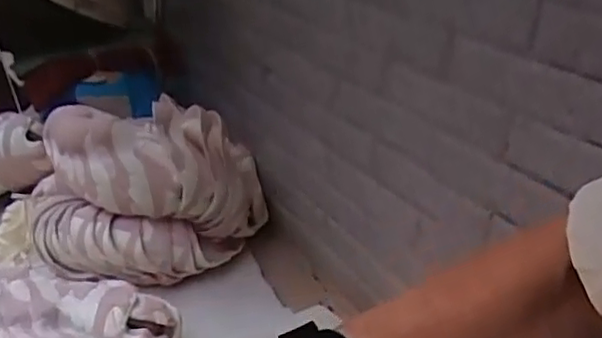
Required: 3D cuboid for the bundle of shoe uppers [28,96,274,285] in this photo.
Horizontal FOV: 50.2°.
[{"bbox_3d":[-0.293,0.036,1.200,0.447,0.257,0.257,2,25,-6],"label":"bundle of shoe uppers"}]

